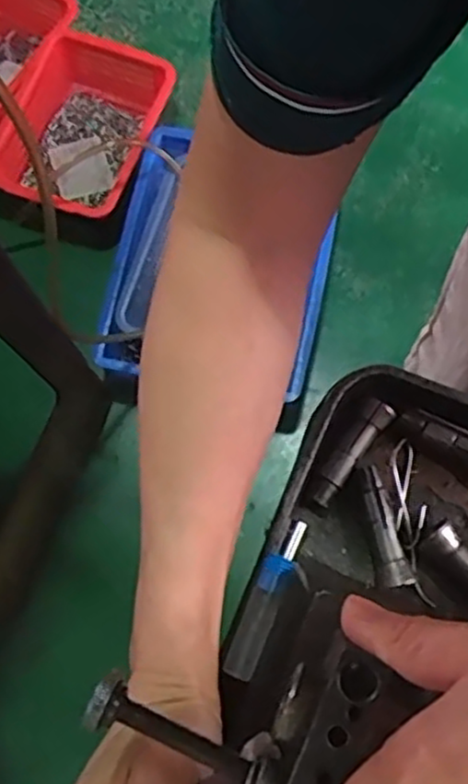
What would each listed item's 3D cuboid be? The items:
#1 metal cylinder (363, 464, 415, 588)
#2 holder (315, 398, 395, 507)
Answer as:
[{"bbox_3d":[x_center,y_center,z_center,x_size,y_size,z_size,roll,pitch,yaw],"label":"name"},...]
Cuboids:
[{"bbox_3d":[0.090,0.080,0.442,0.015,0.012,0.071,-12,74,-2],"label":"metal cylinder"},{"bbox_3d":[0.072,0.036,0.457,0.017,0.010,0.072,38,79,11],"label":"holder"}]

